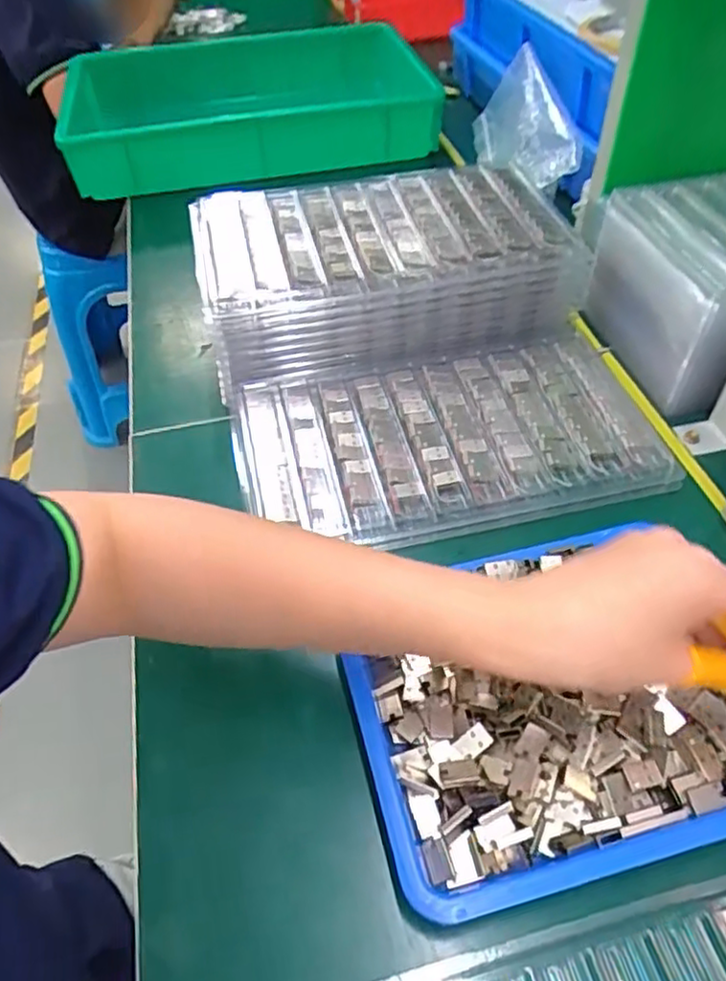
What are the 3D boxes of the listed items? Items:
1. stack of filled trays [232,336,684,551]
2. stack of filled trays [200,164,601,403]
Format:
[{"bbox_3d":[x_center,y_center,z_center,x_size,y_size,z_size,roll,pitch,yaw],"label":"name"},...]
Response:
[{"bbox_3d":[0.054,-0.035,0.501,0.288,0.032,0.163,-11,50,-6],"label":"stack of filled trays"},{"bbox_3d":[0.014,-0.190,0.566,0.292,0.080,0.169,-11,50,-7],"label":"stack of filled trays"}]

